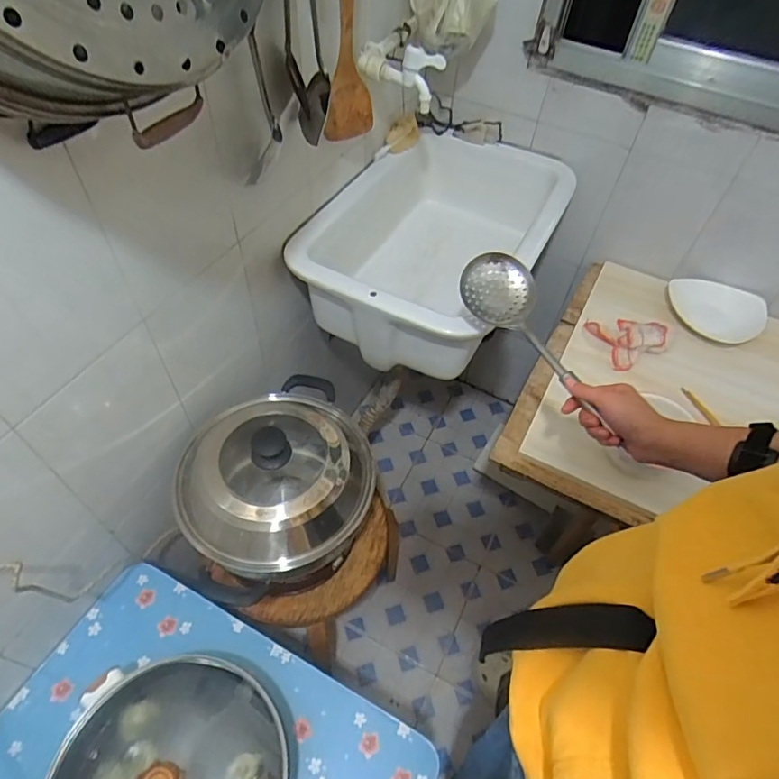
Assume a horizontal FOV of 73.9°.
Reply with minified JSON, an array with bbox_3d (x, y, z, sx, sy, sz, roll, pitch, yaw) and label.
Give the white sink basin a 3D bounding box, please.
[{"bbox_3d":[0.097,-0.288,1.075,0.384,0.204,0.593,26,55,15],"label":"white sink basin"}]

